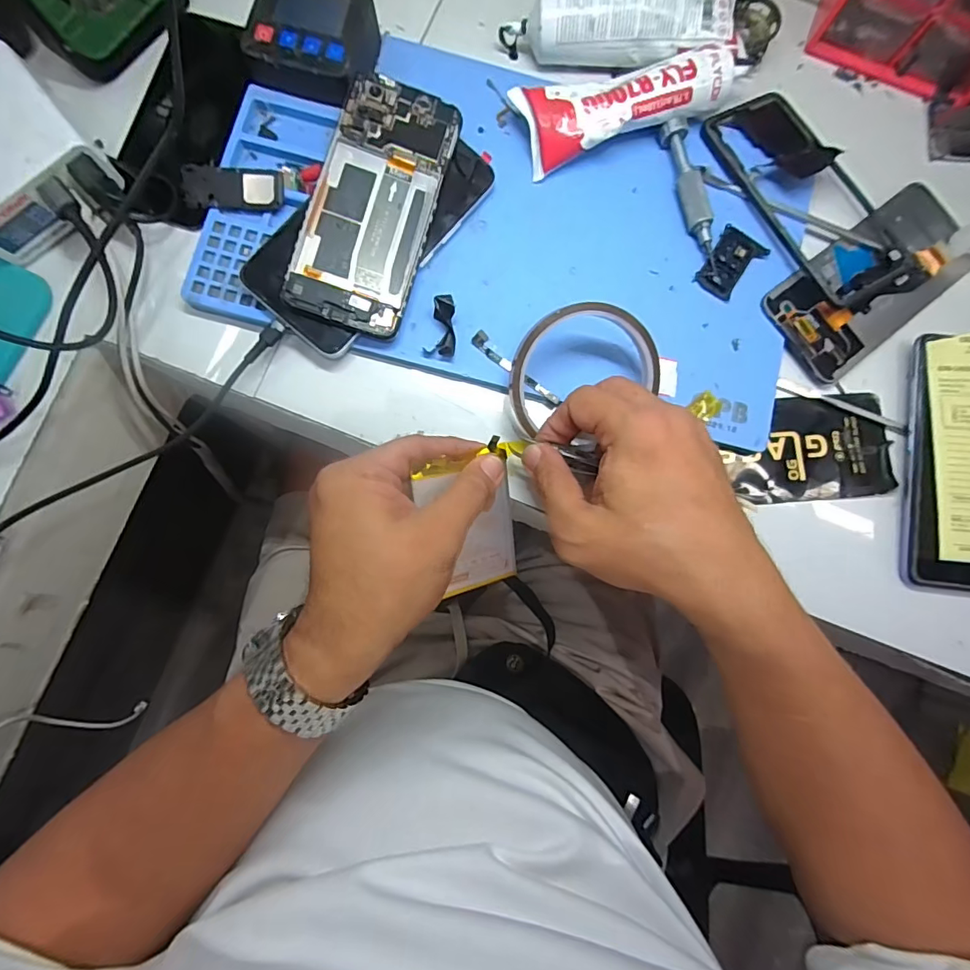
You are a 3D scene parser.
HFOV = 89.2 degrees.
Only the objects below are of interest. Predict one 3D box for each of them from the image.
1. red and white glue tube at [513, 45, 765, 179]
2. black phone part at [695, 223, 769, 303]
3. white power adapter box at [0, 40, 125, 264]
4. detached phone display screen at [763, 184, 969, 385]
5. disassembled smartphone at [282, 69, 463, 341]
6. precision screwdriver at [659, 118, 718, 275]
[{"bbox_3d":[0.096,-0.250,0.324,0.143,0.031,0.046,-17,83,-3],"label":"red and white glue tube"},{"bbox_3d":[0.164,-0.147,0.328,0.030,0.004,0.046,34,83,3],"label":"black phone part"},{"bbox_3d":[-0.288,-0.198,0.299,0.087,0.037,0.101,-40,85,-6],"label":"white power adapter box"},{"bbox_3d":[0.267,-0.139,0.333,0.160,0.013,0.075,-37,85,-5],"label":"detached phone display screen"},{"bbox_3d":[-0.068,-0.174,0.304,0.071,0.006,0.157,17,86,-6],"label":"disassembled smartphone"},{"bbox_3d":[0.138,-0.192,0.327,0.017,0.014,0.101,-14,83,-3],"label":"precision screwdriver"}]

